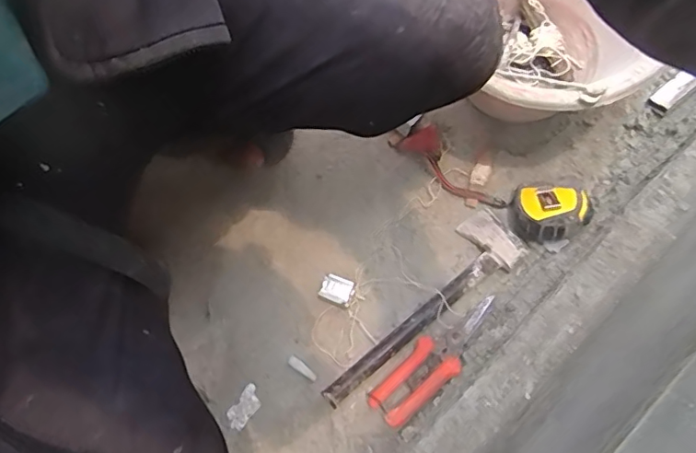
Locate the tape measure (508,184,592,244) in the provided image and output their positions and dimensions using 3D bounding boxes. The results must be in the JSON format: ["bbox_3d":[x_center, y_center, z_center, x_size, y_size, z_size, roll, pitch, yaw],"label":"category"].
[{"bbox_3d":[0.227,-0.014,0.596,0.085,0.043,0.064,10,63,18],"label":"tape measure"}]

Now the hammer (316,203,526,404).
[{"bbox_3d":[0.079,0.090,0.575,0.271,0.032,0.069,-42,78,-10],"label":"hammer"}]

